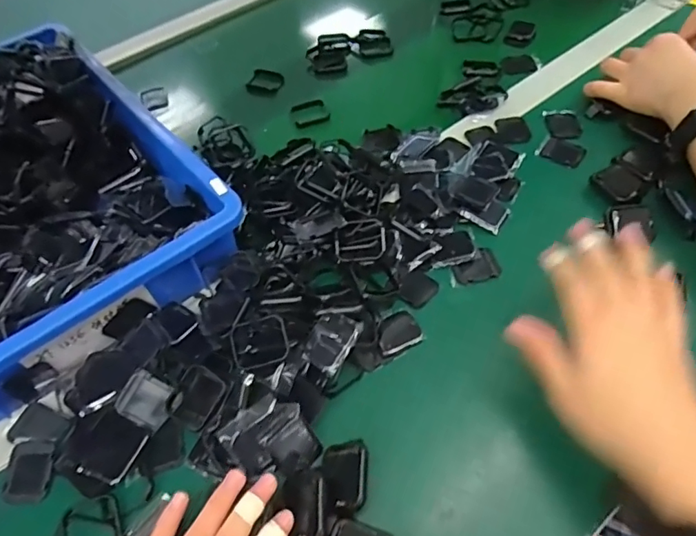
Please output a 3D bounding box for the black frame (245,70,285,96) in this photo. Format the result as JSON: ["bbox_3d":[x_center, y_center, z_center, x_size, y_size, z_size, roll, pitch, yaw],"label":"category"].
[{"bbox_3d":[-0.105,-0.237,0.638,0.044,0.010,0.045,18,57,17],"label":"black frame"}]

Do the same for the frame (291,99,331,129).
[{"bbox_3d":[-0.044,-0.184,0.591,0.044,0.011,0.035,-13,54,-5],"label":"frame"}]

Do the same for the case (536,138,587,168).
[{"bbox_3d":[0.222,-0.120,0.518,0.043,0.004,0.033,31,62,24],"label":"case"}]

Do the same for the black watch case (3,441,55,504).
[{"bbox_3d":[-0.230,0.147,0.361,0.032,0.007,0.042,-3,54,3],"label":"black watch case"}]

